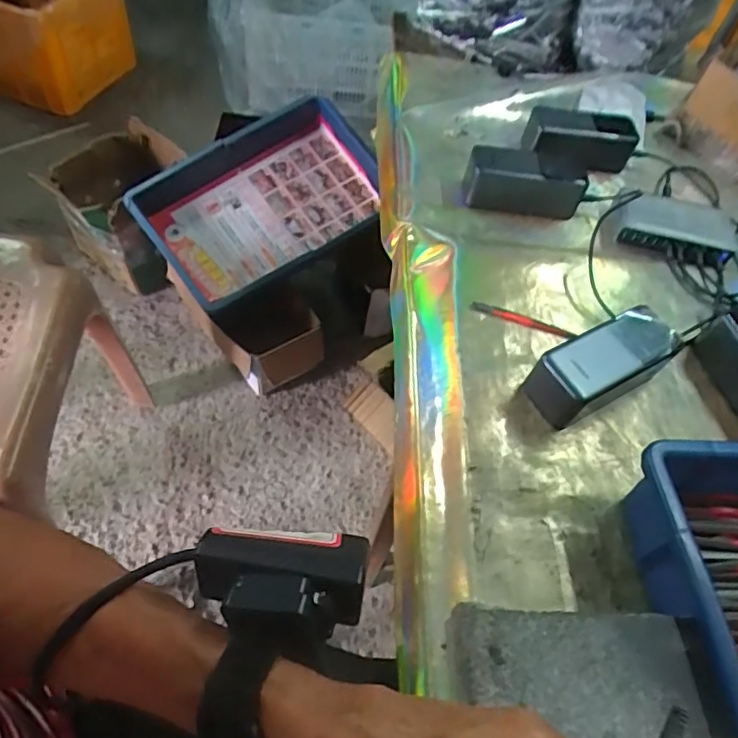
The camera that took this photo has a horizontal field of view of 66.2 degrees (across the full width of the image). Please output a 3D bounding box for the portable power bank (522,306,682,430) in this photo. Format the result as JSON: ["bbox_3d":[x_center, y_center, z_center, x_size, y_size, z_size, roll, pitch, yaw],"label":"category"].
[{"bbox_3d":[0.201,-0.002,0.488,0.132,0.053,0.056,-25,64,-22],"label":"portable power bank"}]

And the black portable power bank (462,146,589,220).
[{"bbox_3d":[0.177,-0.210,0.653,0.138,0.064,0.037,12,56,-13],"label":"black portable power bank"}]

